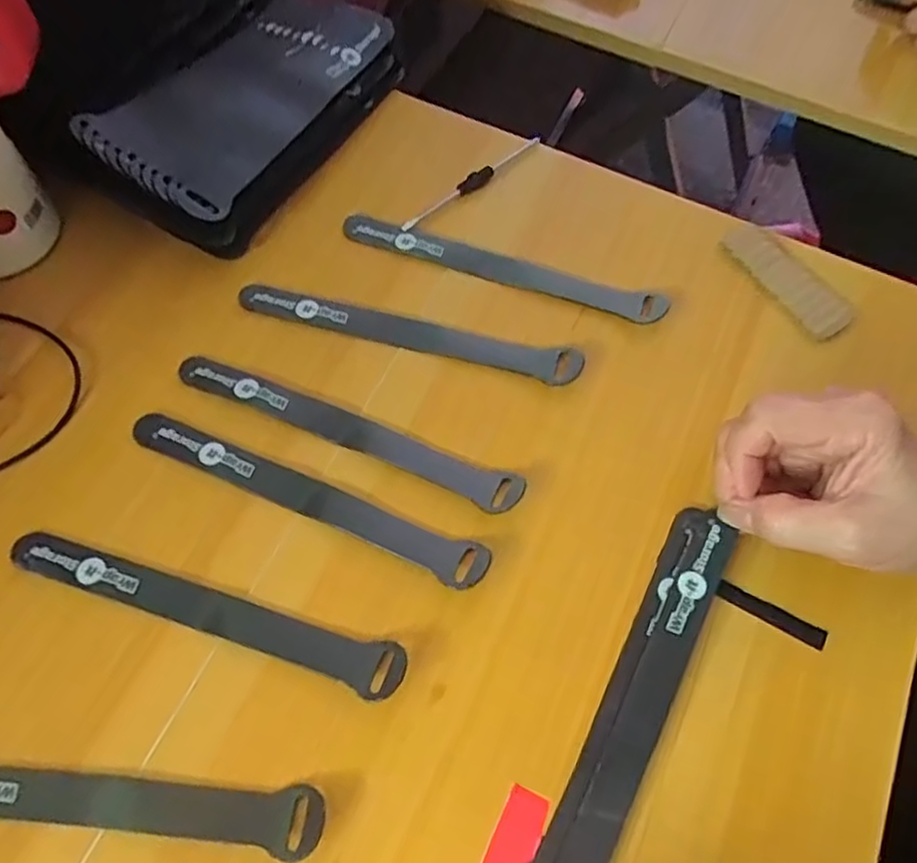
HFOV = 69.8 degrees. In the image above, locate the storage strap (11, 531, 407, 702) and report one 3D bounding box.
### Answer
[{"bbox_3d":[-0.118,0.083,0.305,0.192,0.007,0.022,16,67,6],"label":"storage strap"}]

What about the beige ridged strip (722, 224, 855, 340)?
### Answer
[{"bbox_3d":[0.194,-0.090,0.388,0.031,0.006,0.083,-34,71,-15],"label":"beige ridged strip"}]

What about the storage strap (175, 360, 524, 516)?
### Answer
[{"bbox_3d":[-0.059,-0.001,0.345,0.192,0.004,0.022,21,68,8],"label":"storage strap"}]

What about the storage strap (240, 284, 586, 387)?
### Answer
[{"bbox_3d":[-0.029,-0.055,0.369,0.194,0.009,0.023,12,73,3],"label":"storage strap"}]

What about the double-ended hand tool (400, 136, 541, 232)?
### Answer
[{"bbox_3d":[0.008,-0.157,0.412,0.111,0.007,0.011,-40,73,-16],"label":"double-ended hand tool"}]

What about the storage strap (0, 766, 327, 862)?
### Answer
[{"bbox_3d":[-0.154,0.155,0.274,0.194,0.004,0.024,4,67,1],"label":"storage strap"}]

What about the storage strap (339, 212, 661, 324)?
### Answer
[{"bbox_3d":[0.026,-0.097,0.387,0.193,0.006,0.019,16,67,6],"label":"storage strap"}]

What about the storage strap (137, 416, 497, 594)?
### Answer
[{"bbox_3d":[-0.077,0.030,0.327,0.192,0.011,0.022,23,68,8],"label":"storage strap"}]

